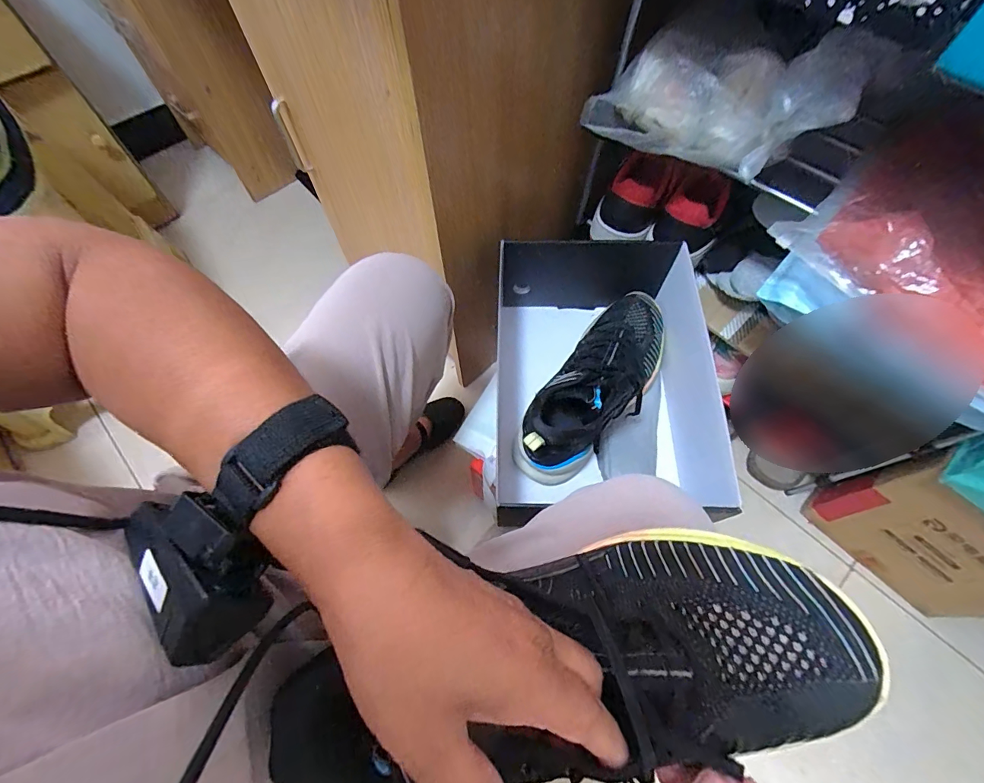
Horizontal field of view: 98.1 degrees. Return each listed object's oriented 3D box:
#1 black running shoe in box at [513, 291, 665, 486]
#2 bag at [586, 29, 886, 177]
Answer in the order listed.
[{"bbox_3d":[0.131,-0.015,0.527,0.107,0.117,0.289,33,68,15],"label":"black running shoe in box"},{"bbox_3d":[0.226,-0.293,0.442,0.247,0.123,0.086,23,64,32],"label":"bag"}]

